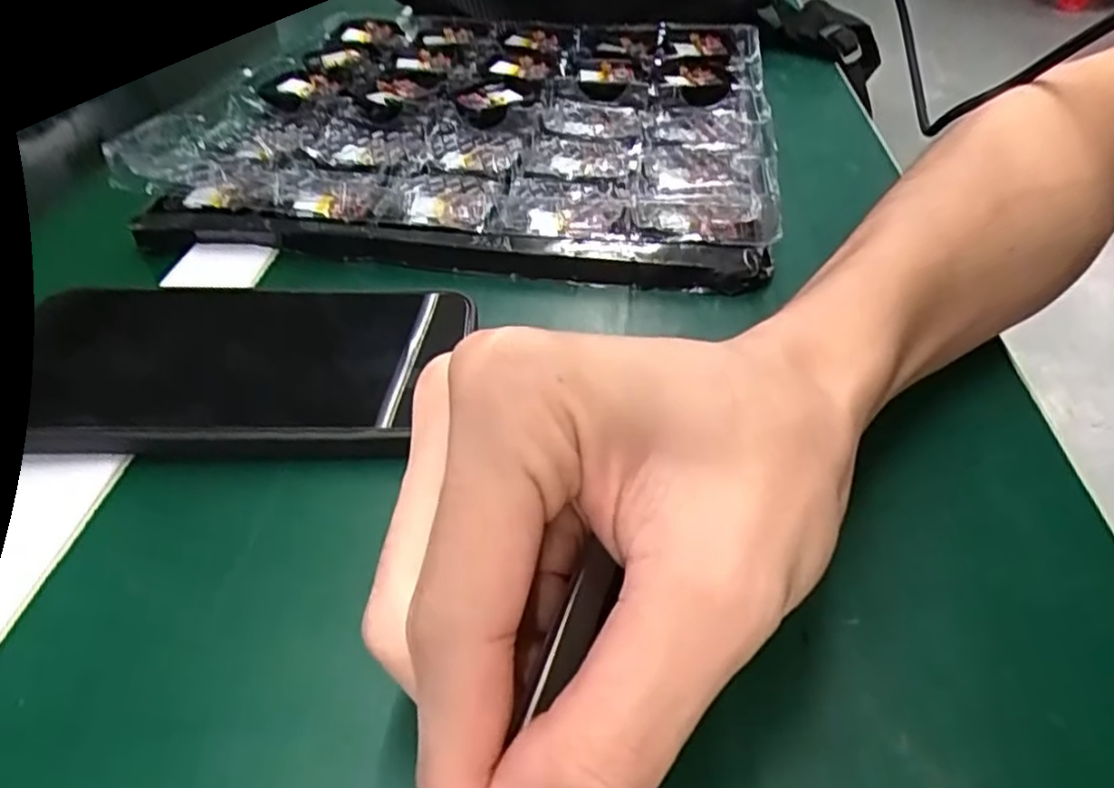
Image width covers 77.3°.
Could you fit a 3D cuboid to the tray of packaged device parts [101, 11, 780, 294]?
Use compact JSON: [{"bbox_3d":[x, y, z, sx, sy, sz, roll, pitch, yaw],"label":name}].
[{"bbox_3d":[-0.039,-0.163,0.384,0.296,0.023,0.271,6,43,9],"label":"tray of packaged device parts"}]

